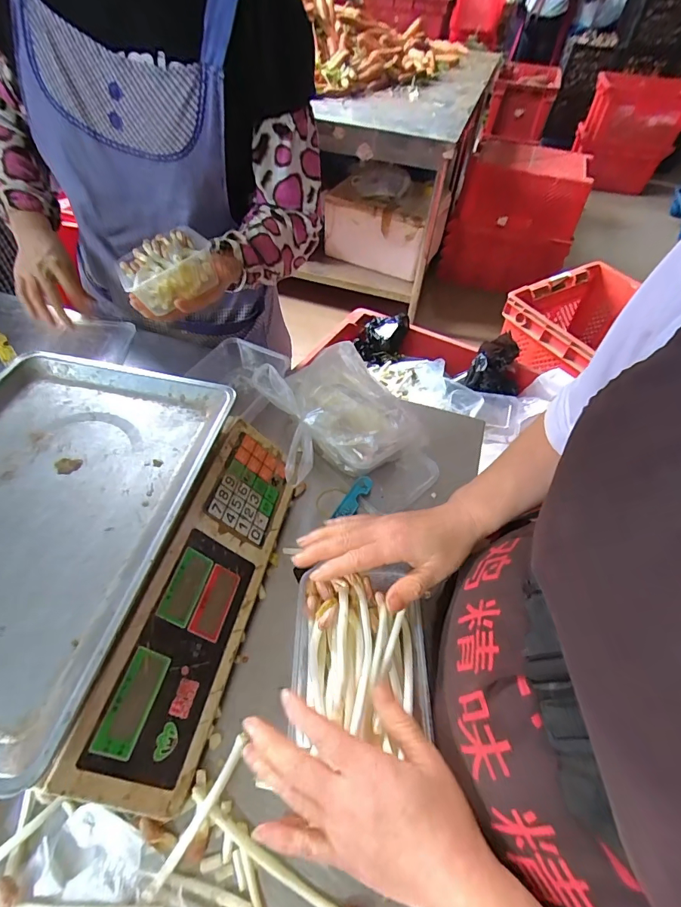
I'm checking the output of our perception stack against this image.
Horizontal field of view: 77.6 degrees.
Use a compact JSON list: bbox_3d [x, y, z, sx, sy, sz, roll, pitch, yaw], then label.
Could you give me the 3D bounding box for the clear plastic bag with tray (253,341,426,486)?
[{"bbox_3d":[-0.008,-0.048,0.545,0.169,0.079,0.180,-22,56,-19],"label":"clear plastic bag with tray"}]

